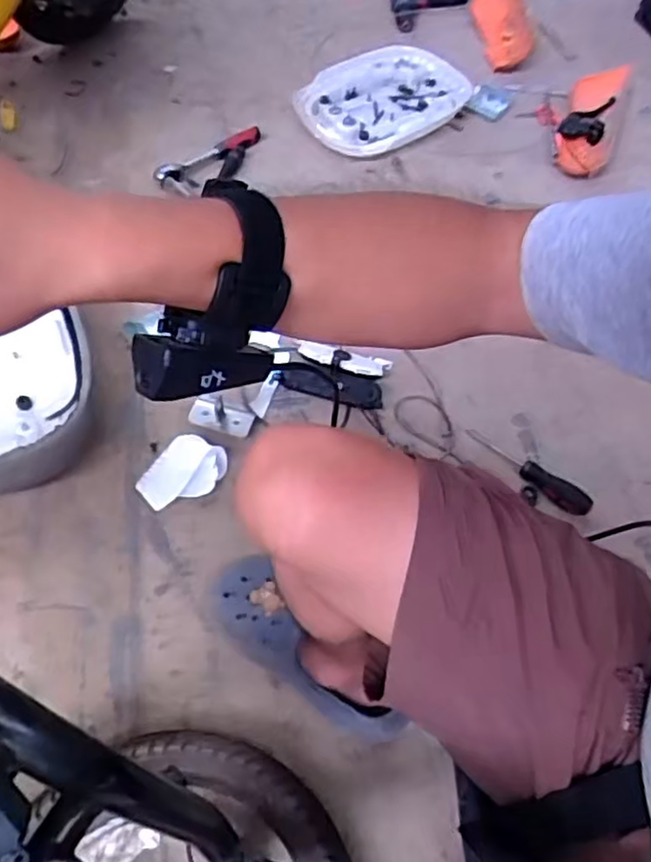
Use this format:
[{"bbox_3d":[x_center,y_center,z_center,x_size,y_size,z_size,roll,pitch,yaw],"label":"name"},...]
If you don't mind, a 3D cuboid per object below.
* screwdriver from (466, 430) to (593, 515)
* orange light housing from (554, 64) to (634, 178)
[{"bbox_3d":[0.297,0.054,0.988,0.039,0.026,0.202,-38,66,-26],"label":"screwdriver"},{"bbox_3d":[0.612,-0.716,1.545,0.134,0.068,0.408,20,56,9],"label":"orange light housing"}]

